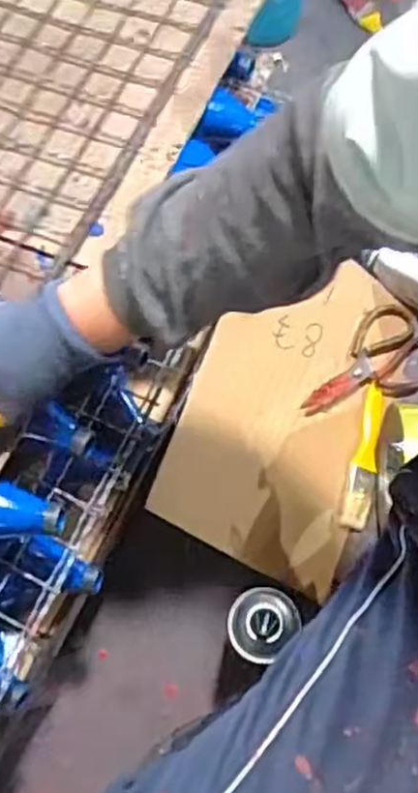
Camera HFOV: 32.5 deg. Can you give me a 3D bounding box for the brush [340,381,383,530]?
[{"bbox_3d":[0.176,0.064,0.803,0.031,0.021,0.167,13,68,6],"label":"brush"}]

